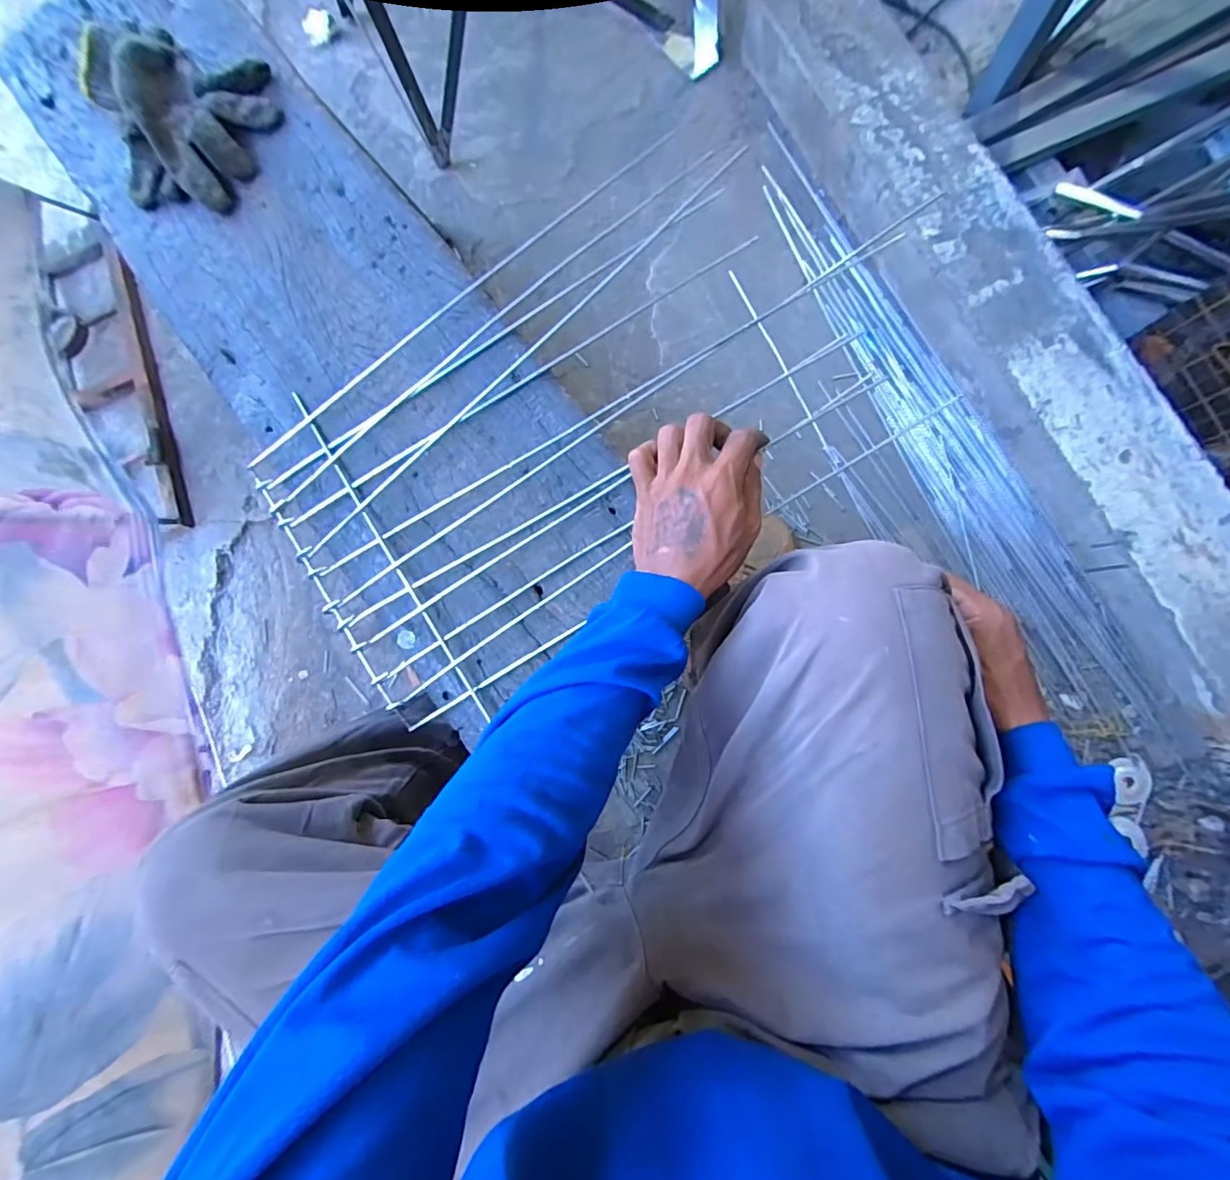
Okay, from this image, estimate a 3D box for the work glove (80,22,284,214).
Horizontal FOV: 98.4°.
[{"bbox_3d":[-0.416,-0.455,0.502,0.176,0.046,0.166,11,86,6],"label":"work glove"}]

